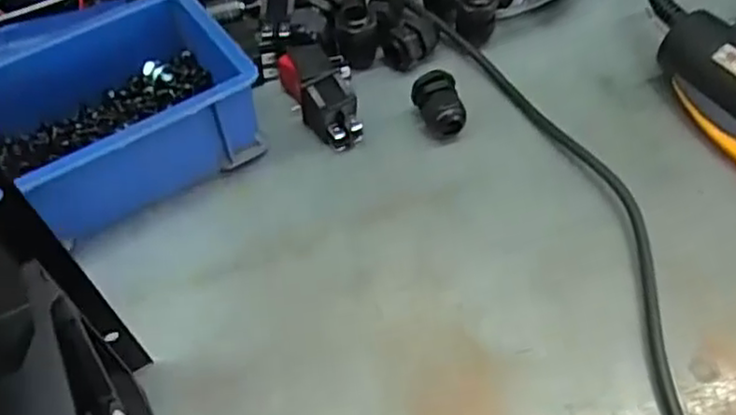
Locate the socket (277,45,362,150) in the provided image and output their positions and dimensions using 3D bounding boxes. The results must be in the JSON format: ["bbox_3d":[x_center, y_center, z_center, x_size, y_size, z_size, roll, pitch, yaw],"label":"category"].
[{"bbox_3d":[-0.023,-0.065,0.372,0.035,0.034,0.063,-19,53,-10],"label":"socket"}]

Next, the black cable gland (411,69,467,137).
[{"bbox_3d":[0.038,-0.055,0.365,0.023,0.021,0.031,-11,52,-5],"label":"black cable gland"}]

